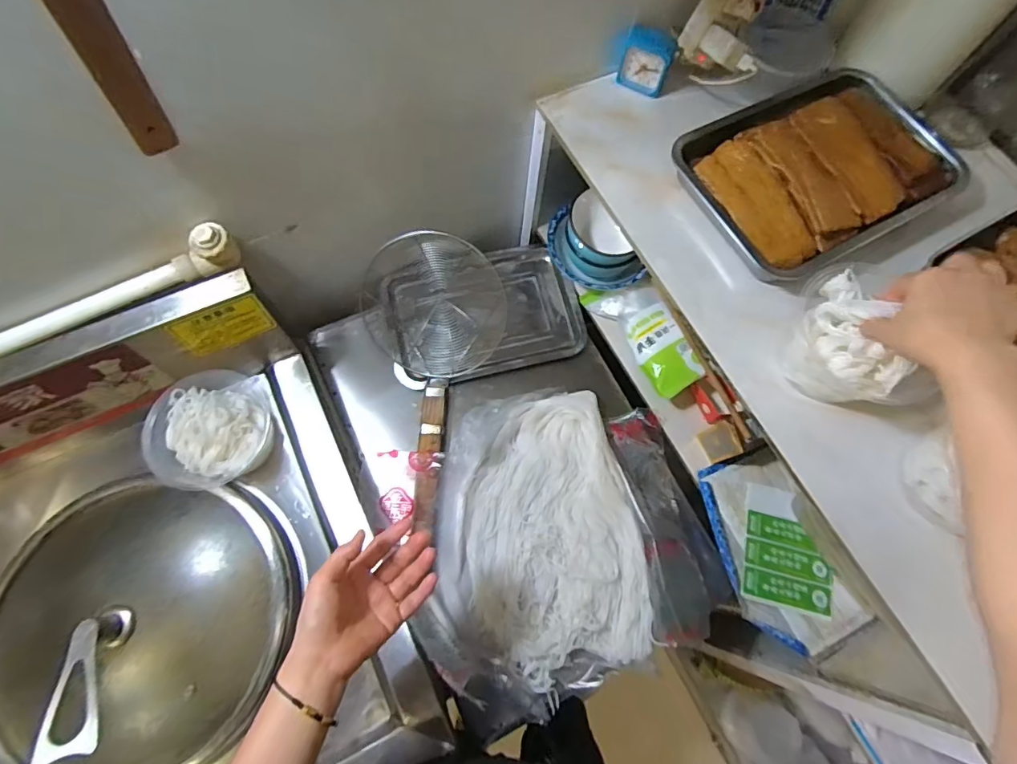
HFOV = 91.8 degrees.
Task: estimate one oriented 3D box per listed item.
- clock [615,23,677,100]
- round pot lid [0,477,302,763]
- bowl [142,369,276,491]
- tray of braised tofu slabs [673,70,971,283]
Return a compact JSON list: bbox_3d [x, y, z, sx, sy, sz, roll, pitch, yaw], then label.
[{"bbox_3d":[0.172,-0.404,0.621,0.064,0.061,0.035,17,71,3],"label":"clock"},{"bbox_3d":[-0.409,0.257,0.517,0.319,0.113,0.301,1,71,-2],"label":"round pot lid"},{"bbox_3d":[-0.368,0.059,0.617,0.129,0.087,0.136,1,71,-2],"label":"bowl"},{"bbox_3d":[0.359,-0.253,0.567,0.305,0.045,0.210,-27,74,-11],"label":"tray of braised tofu slabs"}]

